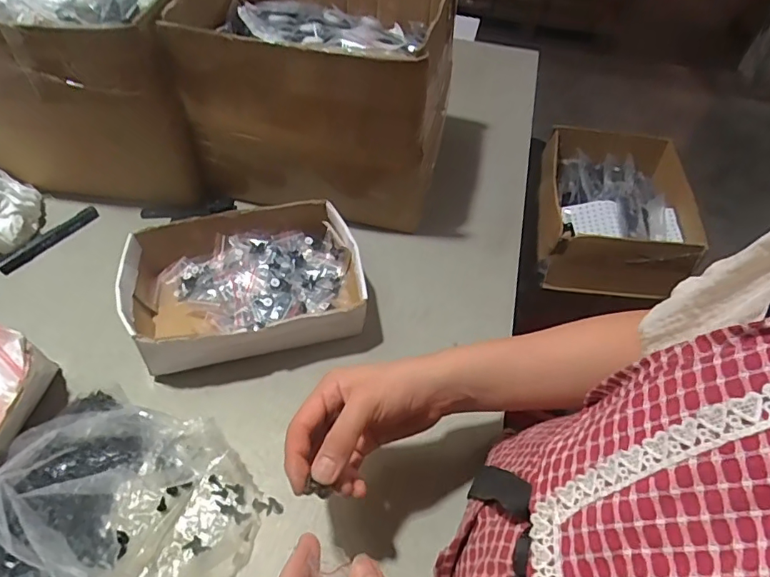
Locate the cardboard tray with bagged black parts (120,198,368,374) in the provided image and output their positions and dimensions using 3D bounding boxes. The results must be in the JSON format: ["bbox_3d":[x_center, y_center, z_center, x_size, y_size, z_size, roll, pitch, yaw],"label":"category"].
[{"bbox_3d":[-0.160,-0.003,0.579,0.252,0.076,0.179,-7,53,-9],"label":"cardboard tray with bagged black parts"}]

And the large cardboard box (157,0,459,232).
[{"bbox_3d":[-0.087,-0.332,0.735,0.334,0.226,0.406,9,52,3],"label":"large cardboard box"}]

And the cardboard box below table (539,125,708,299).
[{"bbox_3d":[0.429,-0.158,0.951,0.276,0.141,0.337,7,52,2],"label":"cardboard box below table"}]

